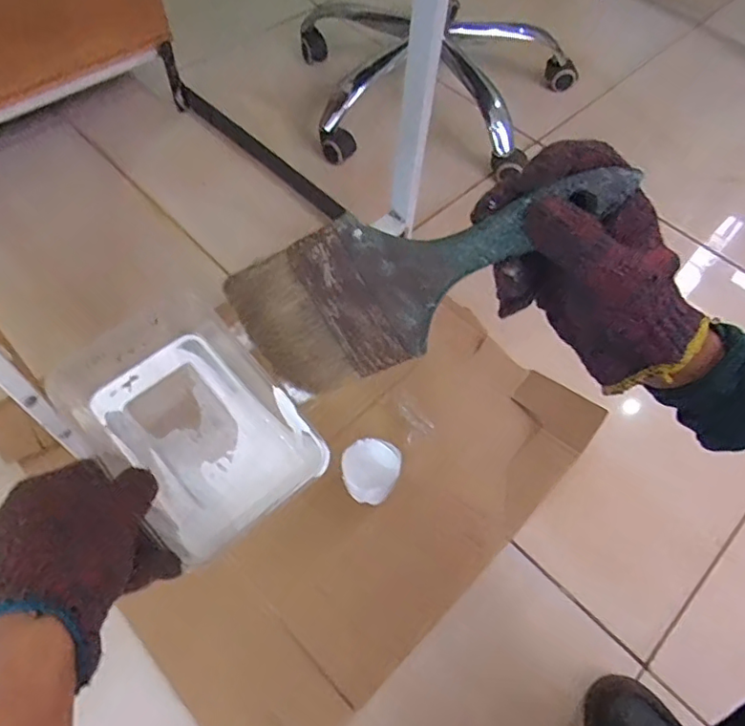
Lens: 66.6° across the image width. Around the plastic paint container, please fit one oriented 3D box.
[{"bbox_3d":[-0.133,0.036,0.410,0.122,0.045,0.187,-37,69,-21],"label":"plastic paint container"}]

